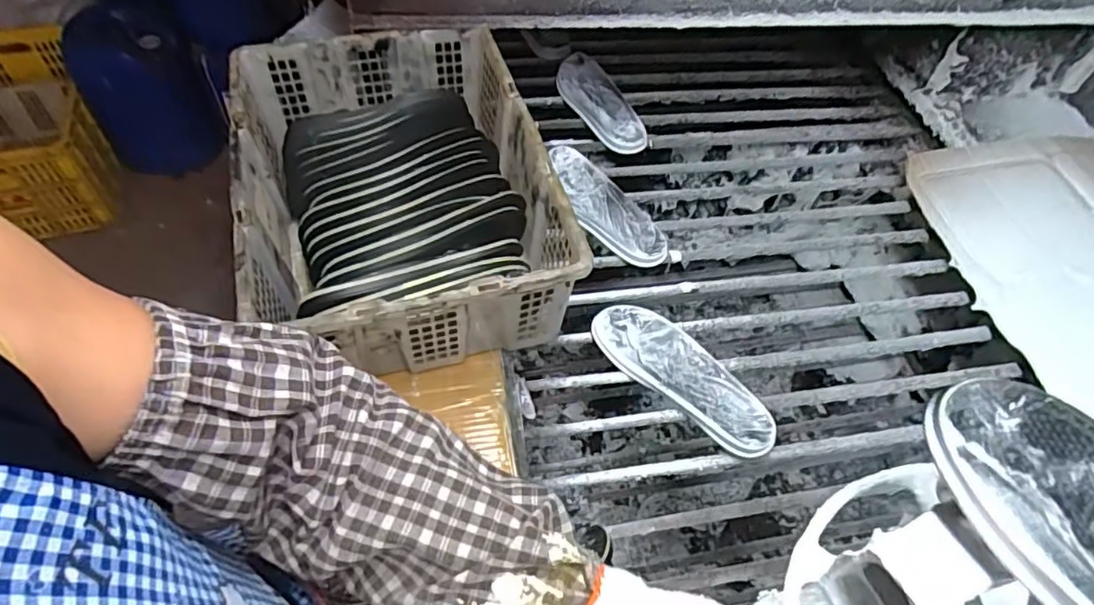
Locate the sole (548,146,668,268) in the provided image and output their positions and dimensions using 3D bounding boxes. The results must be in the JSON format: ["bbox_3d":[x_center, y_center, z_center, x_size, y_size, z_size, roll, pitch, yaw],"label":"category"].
[{"bbox_3d":[0.090,-0.159,0.978,0.094,0.024,0.275,-23,58,-19],"label":"sole"}]

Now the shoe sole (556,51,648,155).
[{"bbox_3d":[0.097,-0.374,1.142,0.093,0.031,0.257,-33,62,0],"label":"shoe sole"}]

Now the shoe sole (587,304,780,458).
[{"bbox_3d":[0.180,0.091,0.802,0.262,0.018,0.101,37,60,22],"label":"shoe sole"}]

